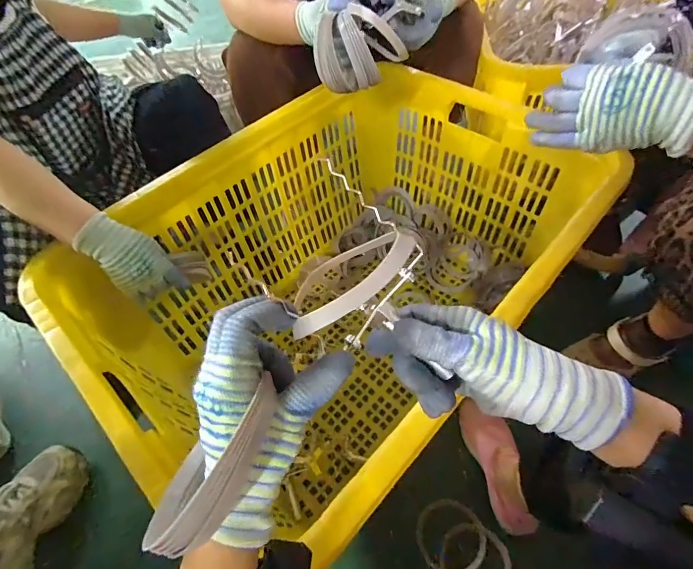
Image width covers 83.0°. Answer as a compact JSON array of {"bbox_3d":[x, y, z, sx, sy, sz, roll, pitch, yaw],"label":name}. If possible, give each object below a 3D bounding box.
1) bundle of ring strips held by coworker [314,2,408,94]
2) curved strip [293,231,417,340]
[{"bbox_3d":[0.017,-0.348,0.594,0.141,0.100,0.057,5,54,8],"label":"bundle of ring strips held by coworker"},{"bbox_3d":[0.002,-0.005,0.262,0.100,0.009,0.045,-40,59,-7],"label":"curved strip"}]

